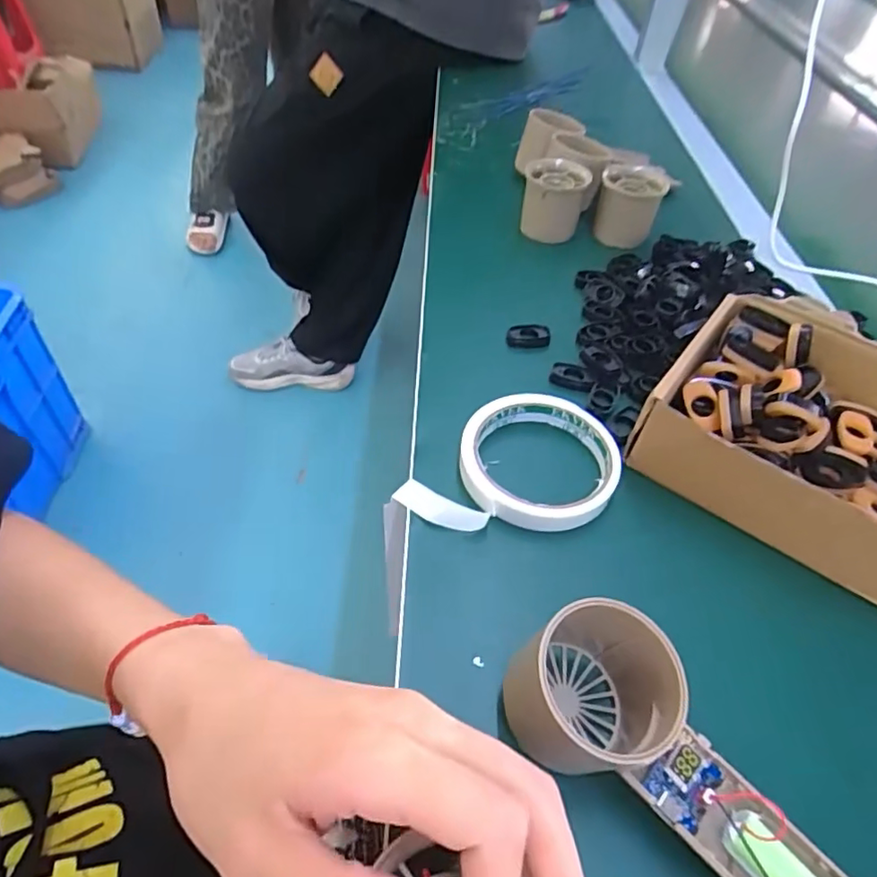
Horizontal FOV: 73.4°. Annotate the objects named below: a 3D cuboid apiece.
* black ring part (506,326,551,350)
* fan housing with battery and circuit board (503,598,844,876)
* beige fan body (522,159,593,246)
[{"bbox_3d":[0.067,-0.075,0.437,0.032,0.009,0.016,-1,49,-7],"label":"black ring part"},{"bbox_3d":[0.100,0.129,0.219,0.055,0.057,0.167,-33,59,-30],"label":"fan housing with battery and circuit board"},{"bbox_3d":[0.104,-0.217,0.534,0.053,0.051,0.051,14,49,7],"label":"beige fan body"}]

